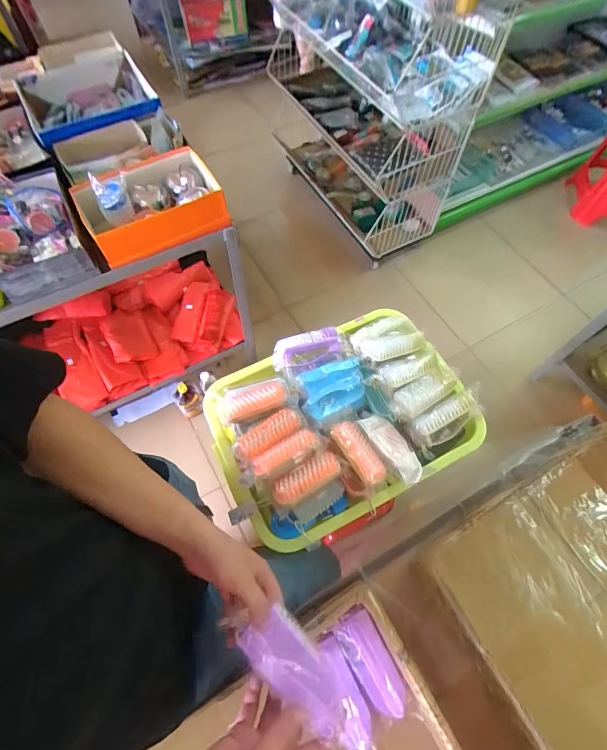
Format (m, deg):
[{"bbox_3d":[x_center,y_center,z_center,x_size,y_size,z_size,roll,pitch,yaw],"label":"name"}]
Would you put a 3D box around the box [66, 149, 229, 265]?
[{"bbox_3d":[-0.379,-0.435,0.974,0.324,0.097,0.265,-27,67,-13],"label":"box"}]

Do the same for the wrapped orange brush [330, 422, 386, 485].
[{"bbox_3d":[0.100,0.138,0.701,0.056,0.026,0.122,-34,68,-16],"label":"wrapped orange brush"}]

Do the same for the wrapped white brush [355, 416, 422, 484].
[{"bbox_3d":[0.168,0.135,0.731,0.060,0.032,0.145,-31,67,-15],"label":"wrapped white brush"}]

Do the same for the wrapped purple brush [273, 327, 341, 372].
[{"bbox_3d":[0.008,-0.055,0.813,0.147,0.048,0.055,-18,65,-9],"label":"wrapped purple brush"}]

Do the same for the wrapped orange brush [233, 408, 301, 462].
[{"bbox_3d":[-0.063,0.108,0.711,0.134,0.027,0.046,-32,68,-15],"label":"wrapped orange brush"}]

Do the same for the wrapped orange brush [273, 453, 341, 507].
[{"bbox_3d":[0.006,0.178,0.665,0.125,0.023,0.047,-27,67,-13],"label":"wrapped orange brush"}]

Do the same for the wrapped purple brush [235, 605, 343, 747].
[{"bbox_3d":[-0.009,0.326,0.429,0.060,0.036,0.132,-42,70,-19],"label":"wrapped purple brush"}]

